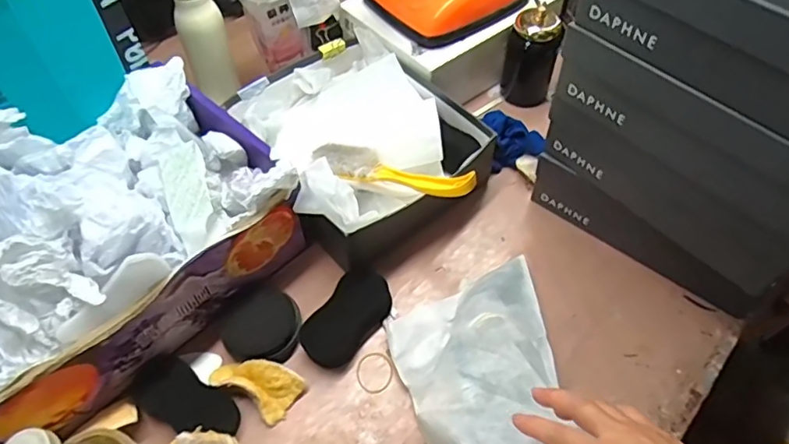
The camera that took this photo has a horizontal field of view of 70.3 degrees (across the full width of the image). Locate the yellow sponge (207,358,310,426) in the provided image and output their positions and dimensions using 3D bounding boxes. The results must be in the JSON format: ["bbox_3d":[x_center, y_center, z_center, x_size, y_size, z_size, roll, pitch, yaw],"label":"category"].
[{"bbox_3d":[-0.154,0.179,0.631,0.092,0.031,0.058,27,59,19],"label":"yellow sponge"}]

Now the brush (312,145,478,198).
[{"bbox_3d":[-0.004,-0.067,0.692,0.215,0.044,0.042,17,56,13],"label":"brush"}]

